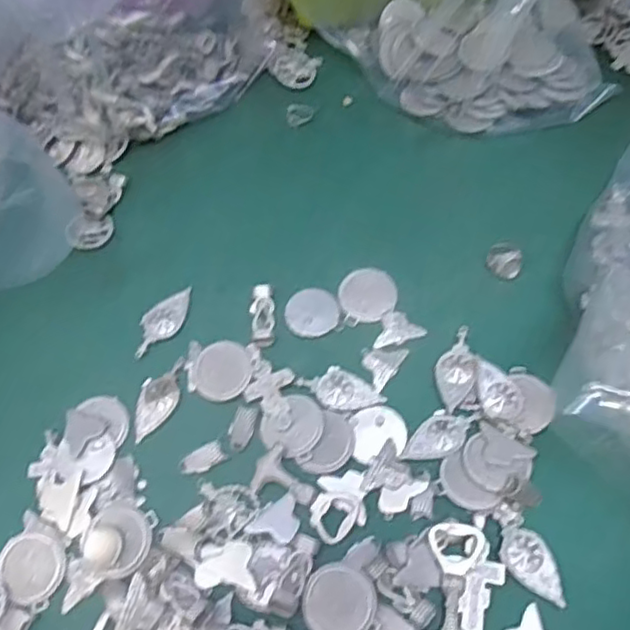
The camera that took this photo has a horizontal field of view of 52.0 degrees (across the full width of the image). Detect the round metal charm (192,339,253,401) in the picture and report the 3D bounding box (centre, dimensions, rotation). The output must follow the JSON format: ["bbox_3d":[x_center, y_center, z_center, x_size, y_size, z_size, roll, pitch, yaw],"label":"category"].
[{"bbox_3d":[-0.061,0.036,0.427,0.040,0.005,0.042,-1,64,2],"label":"round metal charm"}]

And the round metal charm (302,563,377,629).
[{"bbox_3d":[0.013,0.160,0.357,0.038,0.008,0.039,-1,64,2],"label":"round metal charm"}]

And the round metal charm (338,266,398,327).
[{"bbox_3d":[0.037,-0.015,0.453,0.039,0.004,0.044,-8,64,-2],"label":"round metal charm"}]

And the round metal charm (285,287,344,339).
[{"bbox_3d":[-0.002,-0.003,0.447,0.037,0.004,0.038,-1,64,2],"label":"round metal charm"}]

